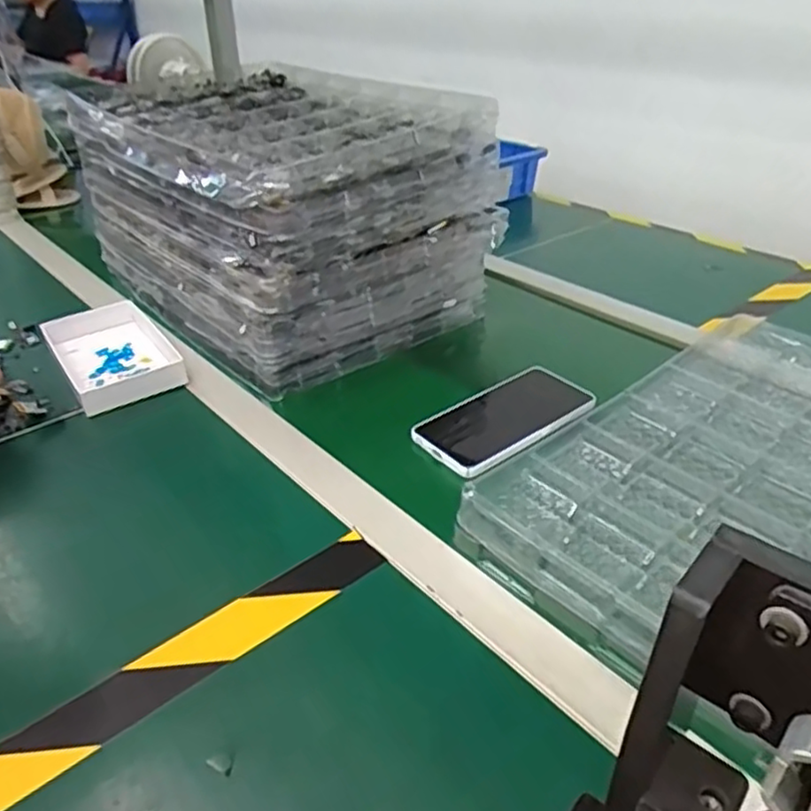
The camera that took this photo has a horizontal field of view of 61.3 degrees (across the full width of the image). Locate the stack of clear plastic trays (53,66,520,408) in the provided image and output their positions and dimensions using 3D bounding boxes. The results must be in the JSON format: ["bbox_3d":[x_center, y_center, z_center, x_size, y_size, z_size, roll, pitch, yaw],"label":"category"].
[{"bbox_3d":[-0.137,-0.238,0.803,0.340,0.212,0.389,-22,37,-30],"label":"stack of clear plastic trays"}]

